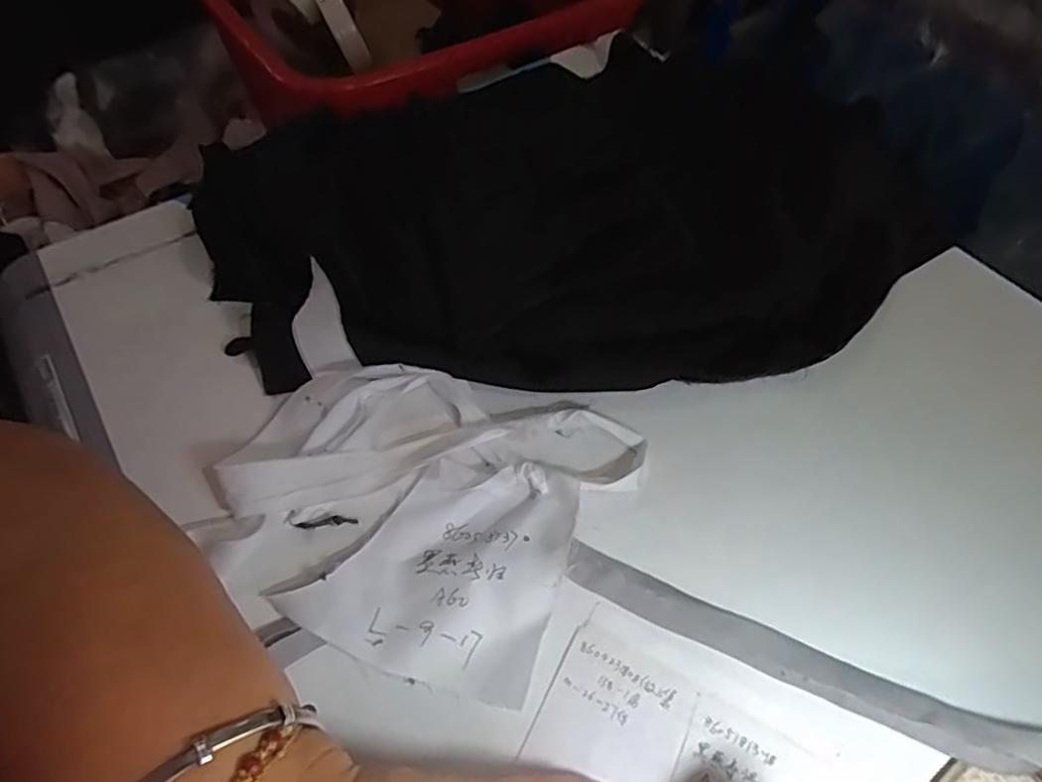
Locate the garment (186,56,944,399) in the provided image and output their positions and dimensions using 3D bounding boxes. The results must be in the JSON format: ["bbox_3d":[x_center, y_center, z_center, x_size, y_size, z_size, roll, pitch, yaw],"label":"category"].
[{"bbox_3d":[0.044,-0.129,0.379,0.466,0.050,0.274,-9,59,-6],"label":"garment"}]

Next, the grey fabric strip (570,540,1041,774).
[{"bbox_3d":[0.178,0.123,0.250,0.321,0.011,0.047,13,59,7],"label":"grey fabric strip"}]

